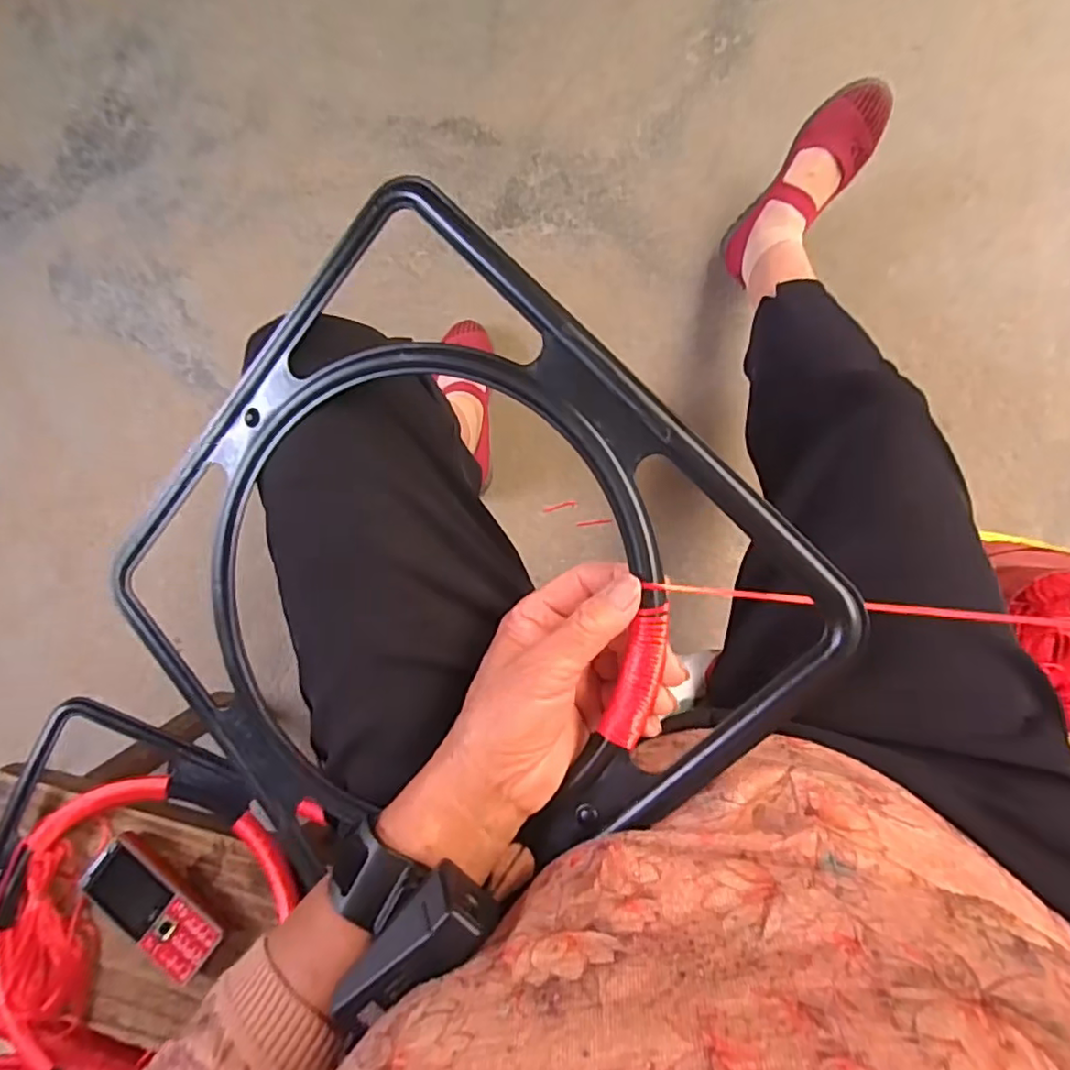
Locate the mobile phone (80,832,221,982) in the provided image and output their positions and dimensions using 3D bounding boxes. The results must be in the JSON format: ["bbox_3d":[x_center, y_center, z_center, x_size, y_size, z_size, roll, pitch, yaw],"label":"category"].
[{"bbox_3d":[-0.331,0.319,0.521,0.131,0.021,0.061,39,88,9],"label":"mobile phone"}]

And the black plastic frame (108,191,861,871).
[{"bbox_3d":[-0.064,0.032,0.326,0.328,0.019,0.323,45,104,11],"label":"black plastic frame"}]

